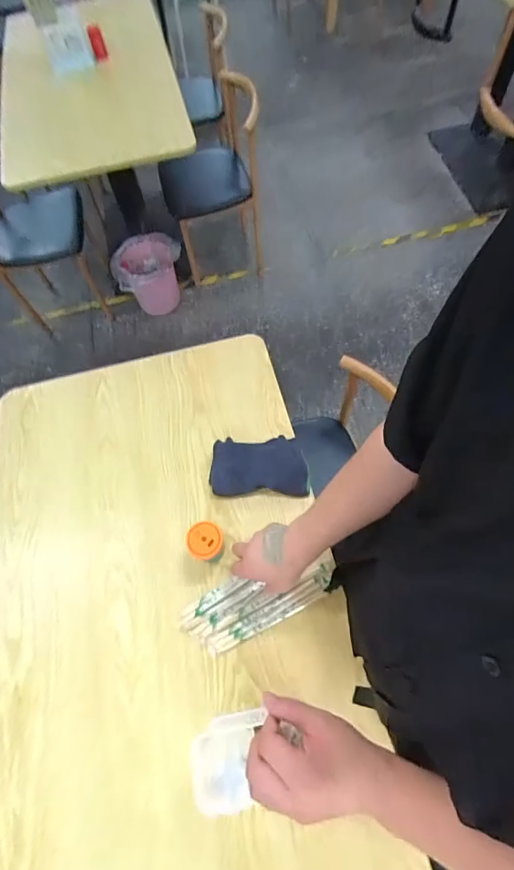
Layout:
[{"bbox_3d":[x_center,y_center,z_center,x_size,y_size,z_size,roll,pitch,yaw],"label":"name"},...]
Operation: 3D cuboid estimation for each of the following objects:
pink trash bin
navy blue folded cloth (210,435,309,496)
[{"bbox_3d":[-0.433,-0.634,1.678,0.234,0.227,0.232,3,65,6],"label":"pink trash bin"},{"bbox_3d":[0.005,0.052,0.767,0.170,0.047,0.117,-1,65,2],"label":"navy blue folded cloth"}]

